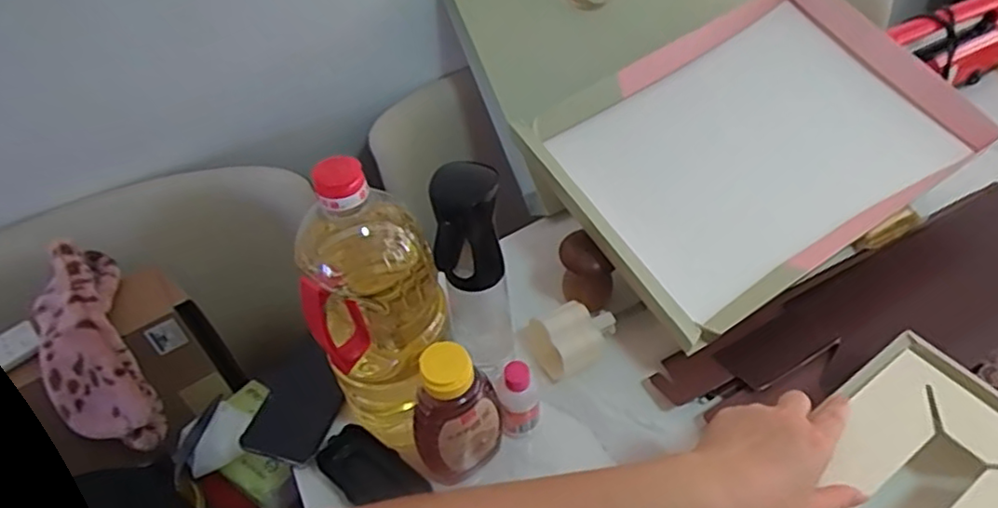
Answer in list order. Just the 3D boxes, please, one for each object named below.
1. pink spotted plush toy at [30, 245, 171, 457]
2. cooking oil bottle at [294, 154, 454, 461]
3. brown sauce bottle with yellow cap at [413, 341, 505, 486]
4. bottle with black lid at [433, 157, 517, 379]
[{"bbox_3d":[-0.421,0.096,0.653,0.082,0.088,0.229,-21,79,-14],"label":"pink spotted plush toy"},{"bbox_3d":[-0.096,0.048,0.514,0.107,0.270,0.106,-21,50,-13],"label":"cooking oil bottle"},{"bbox_3d":[-0.035,0.137,0.526,0.063,0.149,0.060,4,49,8],"label":"brown sauce bottle with yellow cap"},{"bbox_3d":[-0.020,0.023,0.556,0.058,0.229,0.060,-7,48,-2],"label":"bottle with black lid"}]

